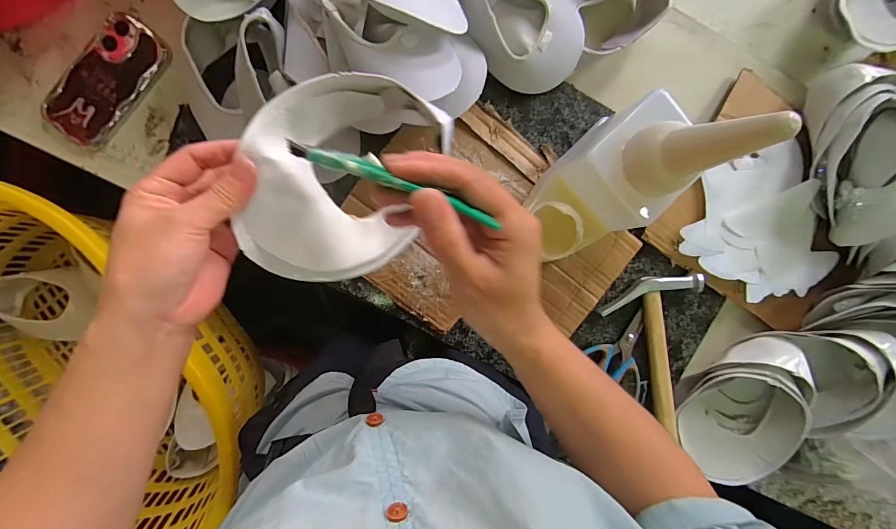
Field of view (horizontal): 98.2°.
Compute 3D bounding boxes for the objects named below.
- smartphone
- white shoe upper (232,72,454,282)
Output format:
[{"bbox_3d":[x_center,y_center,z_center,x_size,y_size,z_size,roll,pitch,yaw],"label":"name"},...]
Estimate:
[{"bbox_3d":[-0.432,-0.230,0.486,0.083,0.011,0.170,40,90,-6],"label":"smartphone"},{"bbox_3d":[-0.078,-0.061,0.294,0.119,0.061,0.156,22,90,-6],"label":"white shoe upper"}]

